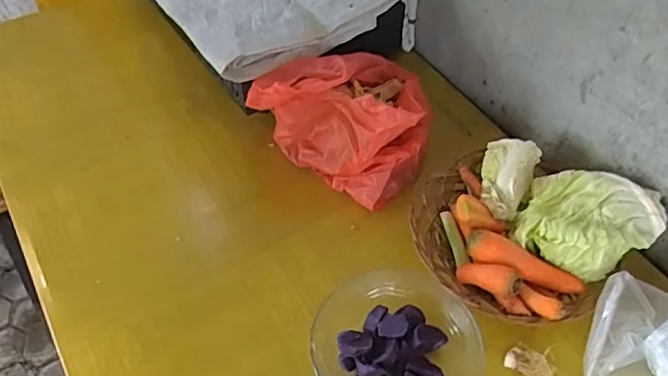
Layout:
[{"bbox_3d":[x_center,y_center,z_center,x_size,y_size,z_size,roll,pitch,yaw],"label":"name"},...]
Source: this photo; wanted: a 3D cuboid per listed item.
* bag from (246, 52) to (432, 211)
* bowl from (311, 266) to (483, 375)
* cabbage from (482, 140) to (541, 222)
[{"bbox_3d":[0.028,-0.095,0.692,0.181,0.126,0.178,23,57,17],"label":"bag"},{"bbox_3d":[0.060,0.162,0.546,0.152,0.058,0.151,-1,53,1],"label":"bowl"},{"bbox_3d":[0.194,-0.014,0.629,0.057,0.036,0.089,20,56,16],"label":"cabbage"}]

